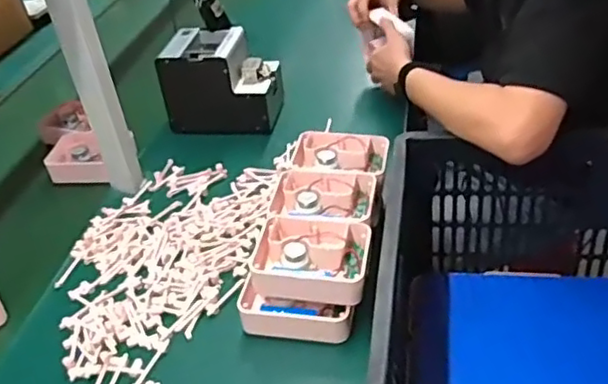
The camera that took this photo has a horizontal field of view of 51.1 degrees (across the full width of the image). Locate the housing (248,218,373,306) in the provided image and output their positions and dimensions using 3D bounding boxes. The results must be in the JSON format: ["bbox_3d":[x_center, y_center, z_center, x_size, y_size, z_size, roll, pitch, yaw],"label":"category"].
[{"bbox_3d":[0.009,0.078,0.736,0.135,0.042,0.097,0,37,10],"label":"housing"}]

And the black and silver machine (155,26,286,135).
[{"bbox_3d":[-0.140,-0.191,1.111,0.192,0.147,0.127,0,37,10],"label":"black and silver machine"}]

